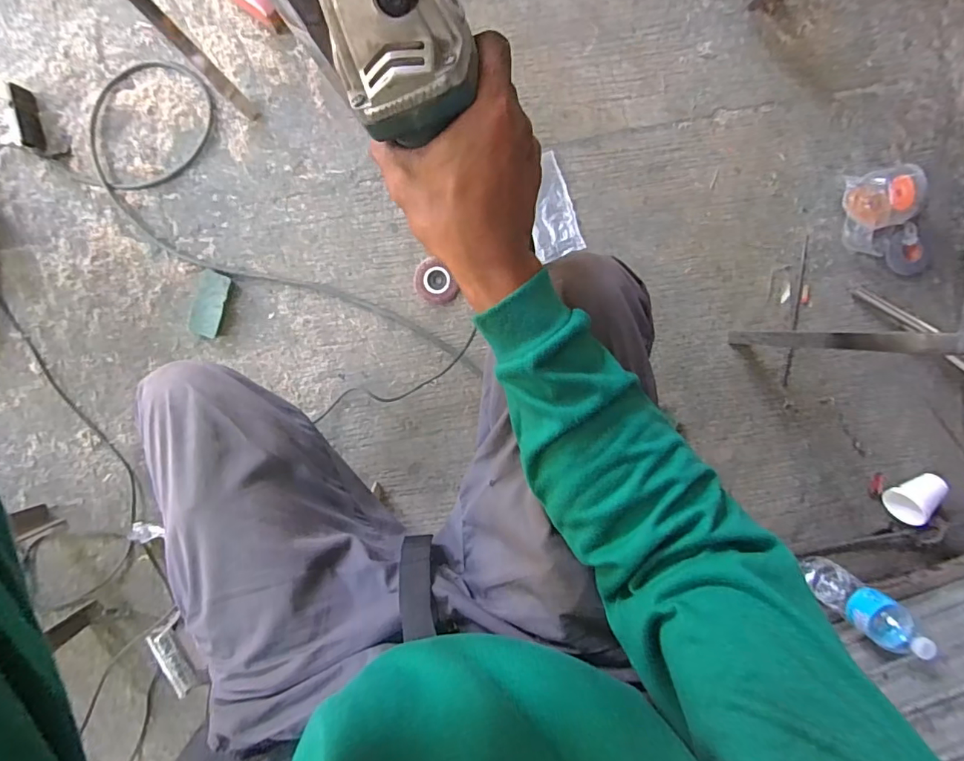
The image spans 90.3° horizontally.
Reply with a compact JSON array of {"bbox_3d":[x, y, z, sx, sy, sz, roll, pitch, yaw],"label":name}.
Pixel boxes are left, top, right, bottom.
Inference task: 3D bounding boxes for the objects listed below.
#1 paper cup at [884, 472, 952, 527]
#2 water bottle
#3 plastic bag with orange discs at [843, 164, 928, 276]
[{"bbox_3d":[0.881,0.234,0.968,0.106,0.068,0.076,-33,94,1],"label":"paper cup"},{"bbox_3d":[0.705,0.418,0.888,0.075,0.241,0.079,0,94,-1],"label":"water bottle"},{"bbox_3d":[0.759,-0.290,0.906,0.122,0.080,0.227,-30,94,1],"label":"plastic bag with orange discs"}]

